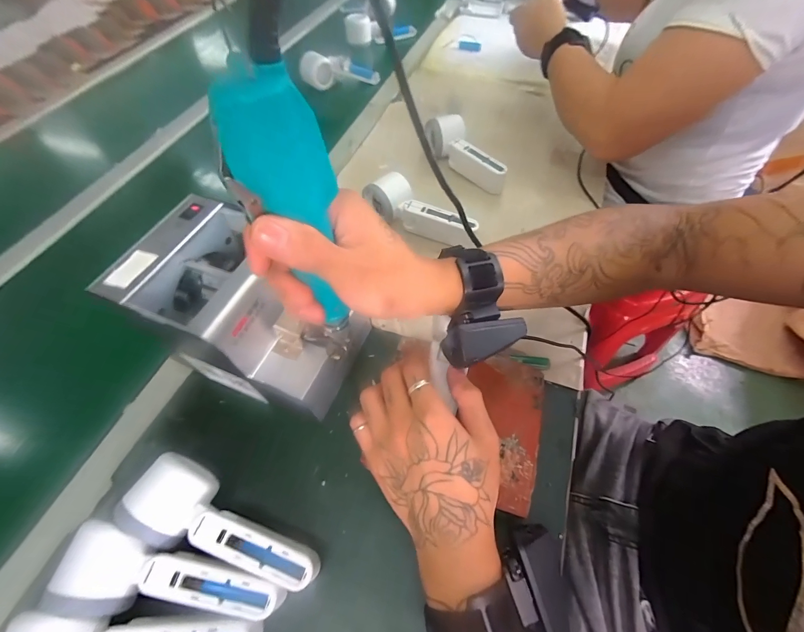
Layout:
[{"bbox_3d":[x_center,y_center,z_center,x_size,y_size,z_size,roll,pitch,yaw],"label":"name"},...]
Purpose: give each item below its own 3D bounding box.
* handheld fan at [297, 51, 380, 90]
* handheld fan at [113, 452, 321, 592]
[{"bbox_3d":[-0.125,-0.499,0.710,0.160,0.058,0.031,-9,57,-18],"label":"handheld fan"},{"bbox_3d":[-0.145,0.172,0.281,0.167,0.056,0.057,21,61,15],"label":"handheld fan"}]

